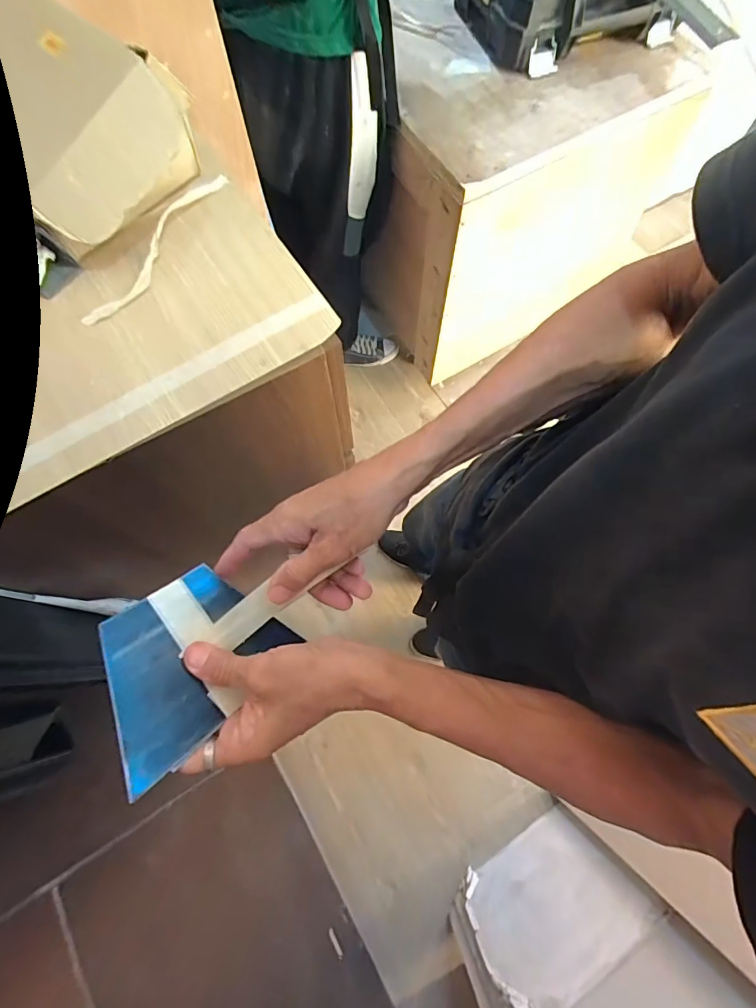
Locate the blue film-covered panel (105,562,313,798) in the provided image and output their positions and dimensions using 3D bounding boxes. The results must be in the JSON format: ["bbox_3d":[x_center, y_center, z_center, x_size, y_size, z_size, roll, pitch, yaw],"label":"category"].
[{"bbox_3d":[-0.131,0.105,0.317,0.098,0.005,0.132,53,45,0],"label":"blue film-covered panel"}]

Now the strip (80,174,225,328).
[{"bbox_3d":[-0.261,-0.309,0.543,0.036,0.015,0.255,25,75,8],"label":"strip"}]

